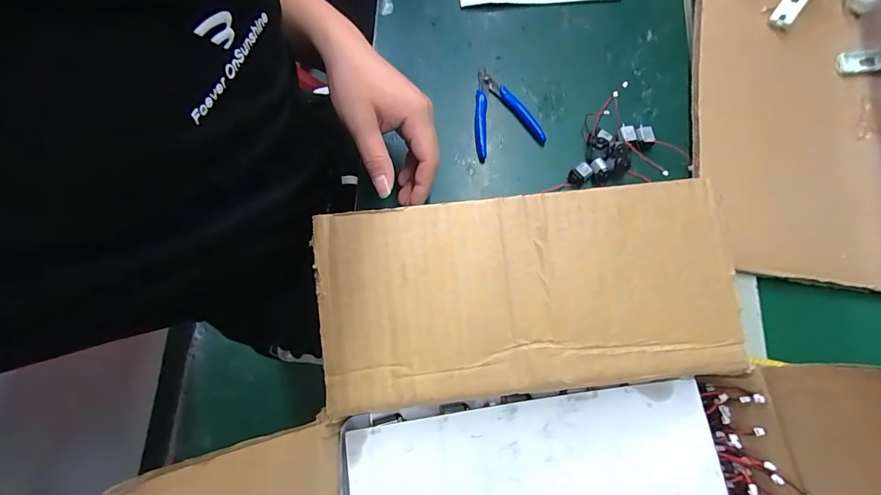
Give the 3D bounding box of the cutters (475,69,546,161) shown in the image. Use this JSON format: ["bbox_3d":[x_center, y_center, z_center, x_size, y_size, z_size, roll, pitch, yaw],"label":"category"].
[{"bbox_3d":[0.066,-0.164,0.482,0.077,0.008,0.114,-17,77,-6],"label":"cutters"}]

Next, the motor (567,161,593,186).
[{"bbox_3d":[0.156,-0.083,0.459,0.030,0.011,0.018,-41,81,-11],"label":"motor"}]

